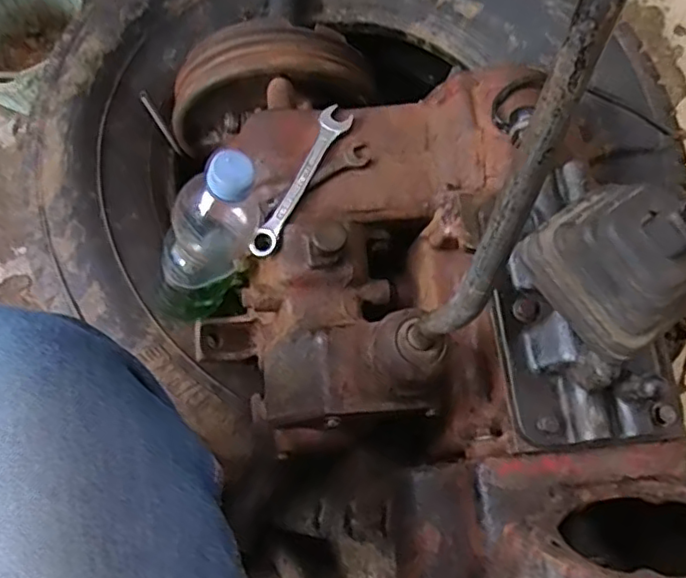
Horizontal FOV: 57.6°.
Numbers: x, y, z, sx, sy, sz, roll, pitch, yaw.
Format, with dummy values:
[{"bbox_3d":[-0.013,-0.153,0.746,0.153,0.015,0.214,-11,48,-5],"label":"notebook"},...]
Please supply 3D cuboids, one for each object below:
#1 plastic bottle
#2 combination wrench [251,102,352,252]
[{"bbox_3d":[-0.111,-0.044,0.524,0.055,0.228,0.071,43,55,7],"label":"plastic bottle"},{"bbox_3d":[-0.034,-0.092,0.526,0.026,0.009,0.148,27,74,-2],"label":"combination wrench"}]

